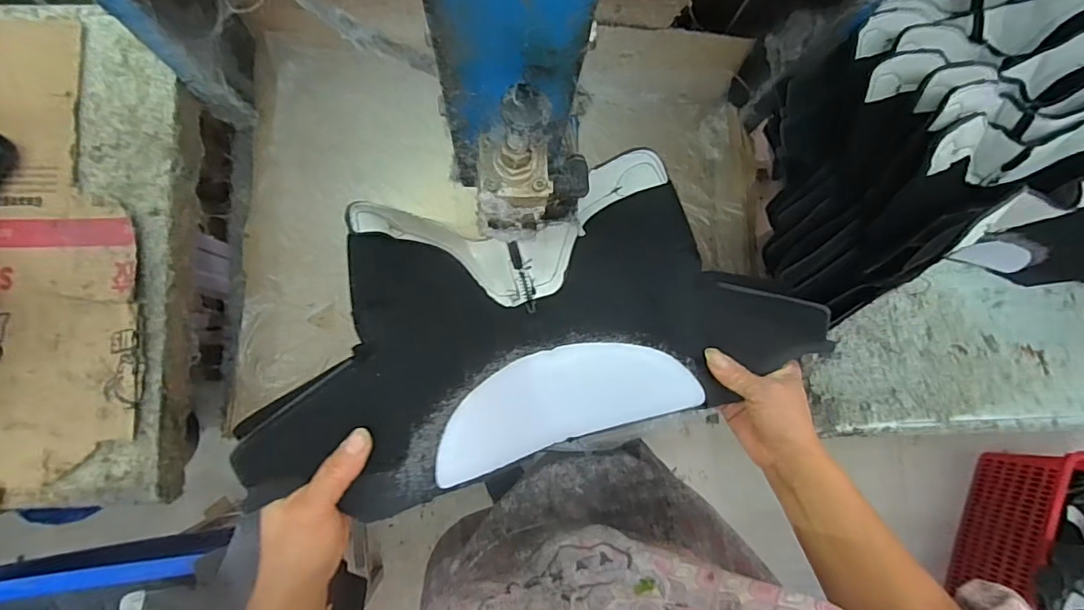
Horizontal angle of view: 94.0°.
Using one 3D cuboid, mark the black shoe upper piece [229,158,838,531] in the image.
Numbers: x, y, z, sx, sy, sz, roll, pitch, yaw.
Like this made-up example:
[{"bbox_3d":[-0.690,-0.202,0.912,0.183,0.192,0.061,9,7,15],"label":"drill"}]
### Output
[{"bbox_3d":[0.007,0.002,0.366,0.386,0.107,0.203,-14,84,-6],"label":"black shoe upper piece"}]

